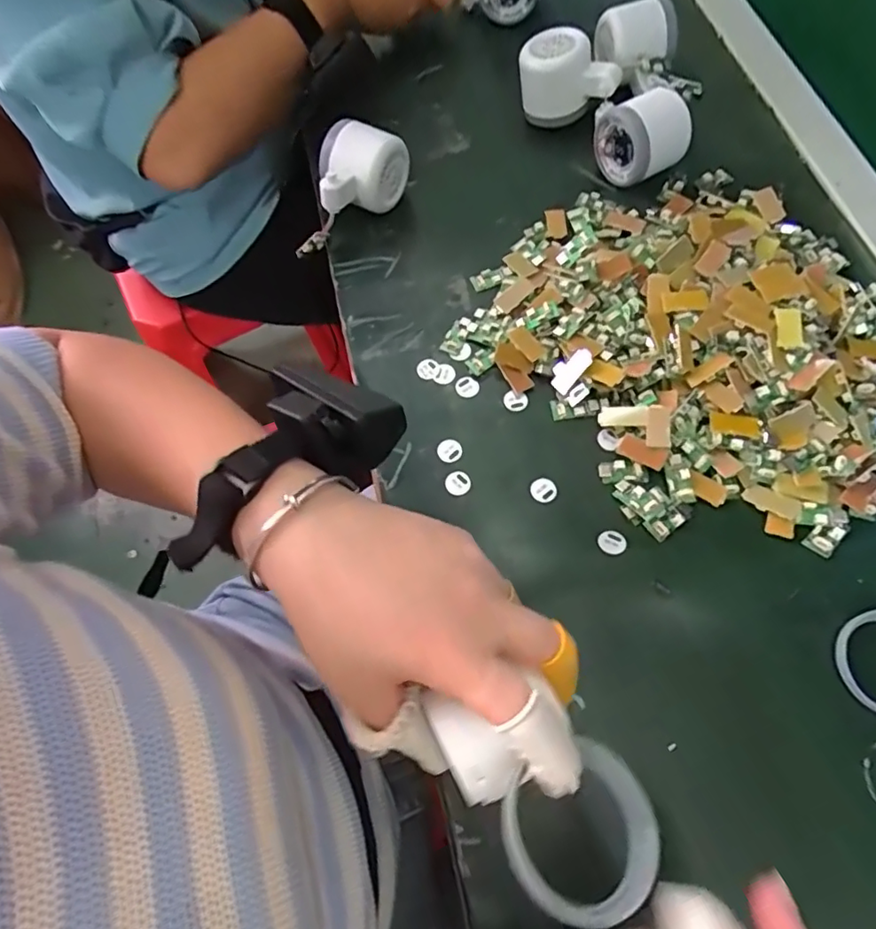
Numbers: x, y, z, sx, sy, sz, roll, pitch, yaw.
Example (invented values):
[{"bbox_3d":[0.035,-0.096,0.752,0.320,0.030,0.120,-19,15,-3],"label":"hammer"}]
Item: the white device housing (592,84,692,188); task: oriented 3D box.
[{"bbox_3d":[0.168,-0.267,0.464,0.062,0.053,0.055,-26,68,-6],"label":"white device housing"}]

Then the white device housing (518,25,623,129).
[{"bbox_3d":[0.115,-0.334,0.505,0.086,0.064,0.053,12,70,10],"label":"white device housing"}]

